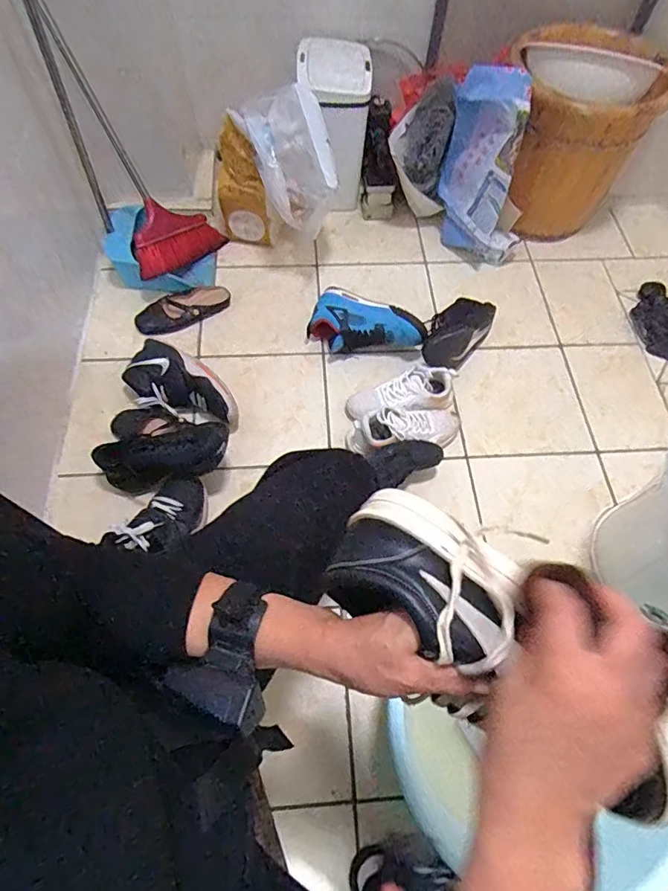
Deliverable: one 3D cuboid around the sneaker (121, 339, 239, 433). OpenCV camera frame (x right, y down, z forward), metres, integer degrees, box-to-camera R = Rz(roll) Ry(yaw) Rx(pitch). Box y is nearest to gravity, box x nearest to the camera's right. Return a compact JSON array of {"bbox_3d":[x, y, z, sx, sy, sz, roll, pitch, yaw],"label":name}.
[{"bbox_3d":[-0.335,-0.129,1.080,0.291,0.106,0.144,27,65,12],"label":"sneaker"}]

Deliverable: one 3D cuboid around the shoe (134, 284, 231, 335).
[{"bbox_3d":[-0.379,-0.348,1.231,0.240,0.045,0.092,-24,66,-13],"label":"shoe"}]

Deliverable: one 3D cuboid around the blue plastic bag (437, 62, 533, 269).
[{"bbox_3d":[0.381,-0.681,1.228,0.142,0.378,0.260,-23,66,-13],"label":"blue plastic bag"}]

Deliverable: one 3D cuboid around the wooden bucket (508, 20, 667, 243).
[{"bbox_3d":[0.599,-0.788,1.242,0.330,0.393,0.349,1,63,-1],"label":"wooden bucket"}]

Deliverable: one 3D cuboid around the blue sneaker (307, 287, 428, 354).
[{"bbox_3d":[0.079,-0.279,1.179,0.270,0.092,0.137,20,64,9],"label":"blue sneaker"}]

